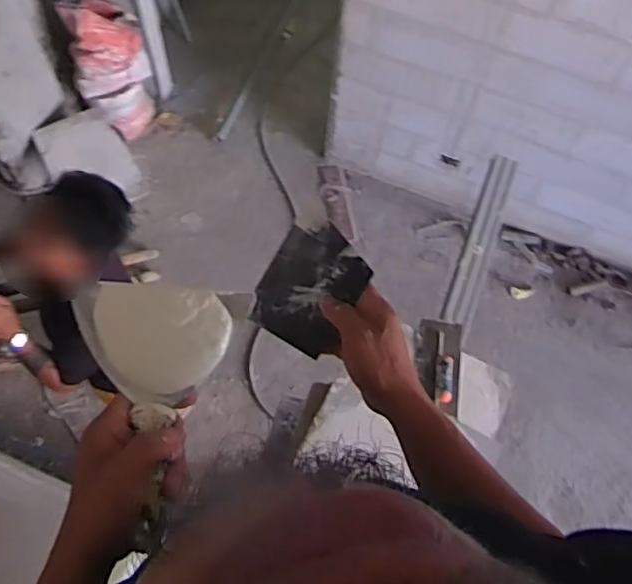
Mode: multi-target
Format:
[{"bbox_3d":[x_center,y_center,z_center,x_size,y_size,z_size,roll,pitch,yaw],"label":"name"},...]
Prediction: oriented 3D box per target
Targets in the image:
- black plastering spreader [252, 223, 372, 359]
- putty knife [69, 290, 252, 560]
[{"bbox_3d":[-0.008,-0.003,0.646,0.096,0.129,0.009,38,26,17],"label":"black plastering spreader"},{"bbox_3d":[-0.126,0.094,0.503,0.128,0.018,0.196,5,89,2],"label":"putty knife"}]

